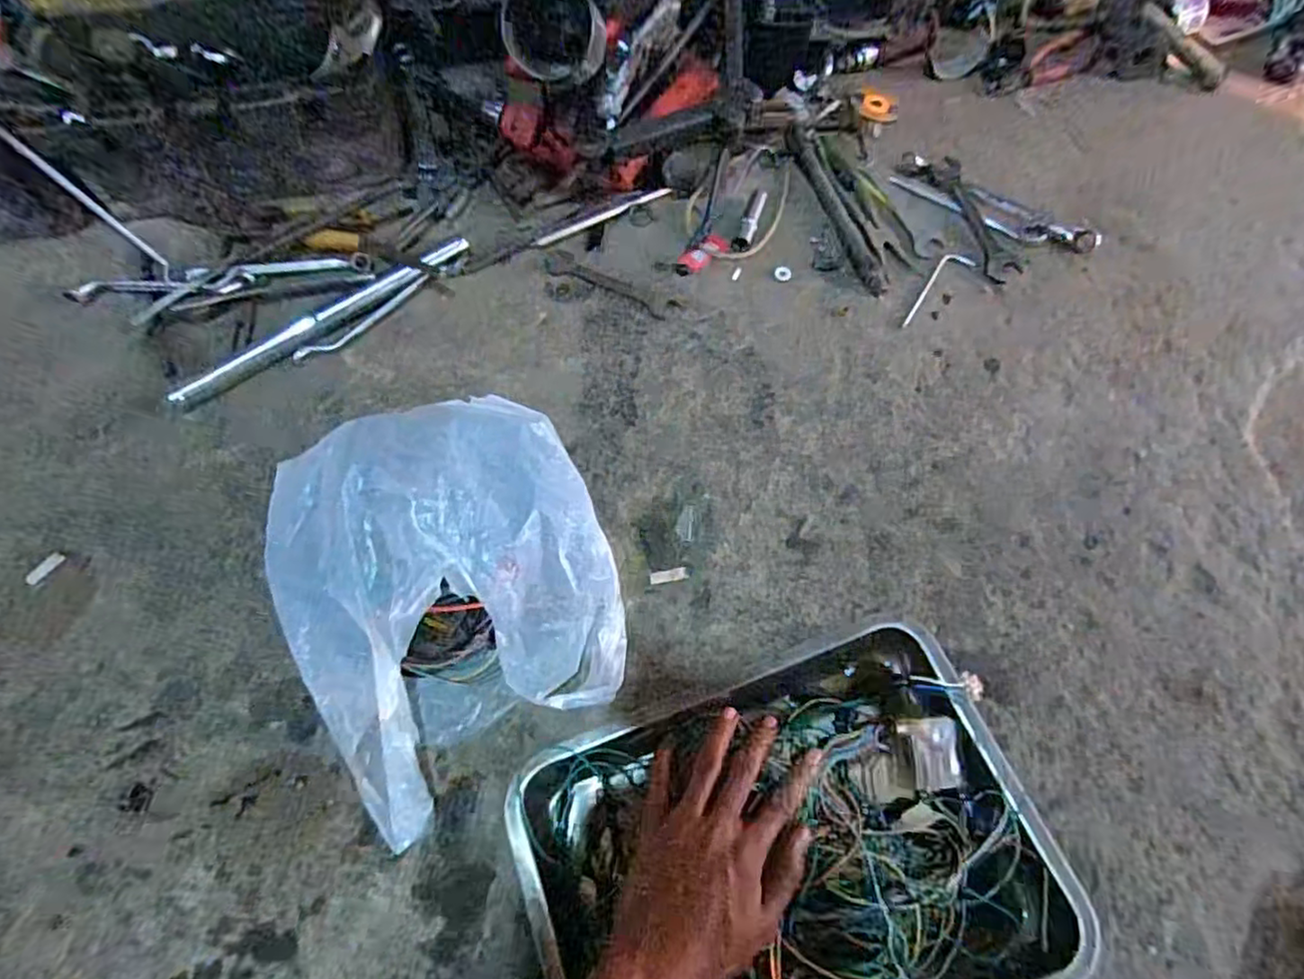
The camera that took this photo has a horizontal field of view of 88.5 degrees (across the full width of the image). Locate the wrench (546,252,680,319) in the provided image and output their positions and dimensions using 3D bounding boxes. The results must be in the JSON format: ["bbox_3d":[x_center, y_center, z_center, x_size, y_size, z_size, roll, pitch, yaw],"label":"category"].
[{"bbox_3d":[-0.046,-0.225,0.731,0.155,0.004,0.029,24,69,11],"label":"wrench"}]

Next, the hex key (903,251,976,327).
[{"bbox_3d":[0.302,-0.219,0.722,0.119,0.004,0.029,-42,72,-15],"label":"hex key"}]

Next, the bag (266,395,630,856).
[{"bbox_3d":[-0.170,0.068,0.546,0.259,0.114,0.317,-26,65,-10],"label":"bag"}]

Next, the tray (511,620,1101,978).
[{"bbox_3d":[0.099,0.273,0.478,0.346,0.057,0.268,-19,68,-7],"label":"tray"}]

